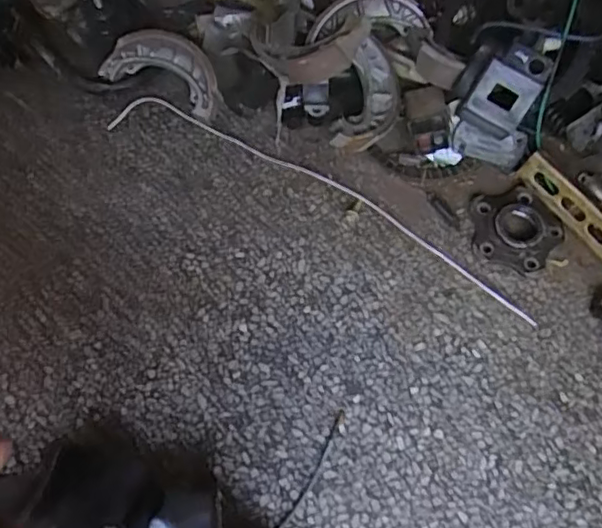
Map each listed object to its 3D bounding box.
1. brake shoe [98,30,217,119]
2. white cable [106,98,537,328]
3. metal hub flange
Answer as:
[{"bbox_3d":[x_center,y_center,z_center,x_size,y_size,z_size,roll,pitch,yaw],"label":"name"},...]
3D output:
[{"bbox_3d":[-0.105,-0.152,0.472,0.098,0.028,0.048,26,68,10],"label":"brake shoe"},{"bbox_3d":[0.012,-0.051,0.442,0.342,0.004,0.040,26,68,10],"label":"white cable"},{"bbox_3d":[0.152,-0.026,0.425,0.063,0.011,0.059,0,66,-1],"label":"metal hub flange"}]

